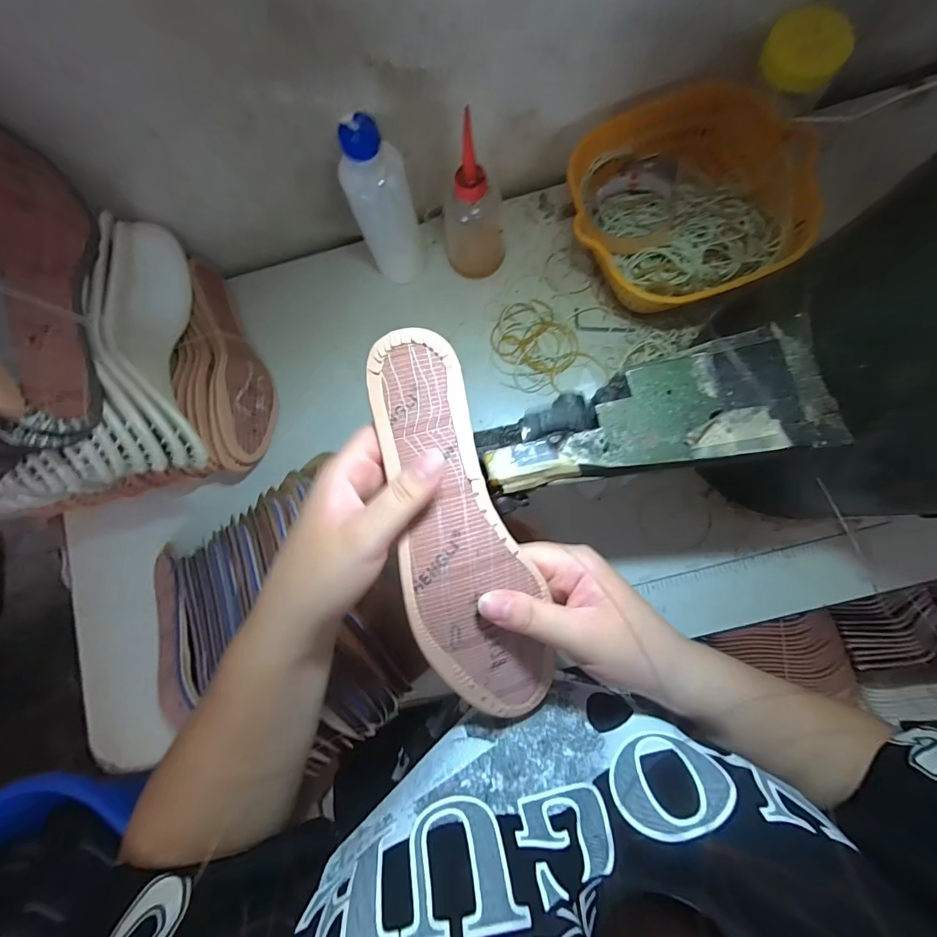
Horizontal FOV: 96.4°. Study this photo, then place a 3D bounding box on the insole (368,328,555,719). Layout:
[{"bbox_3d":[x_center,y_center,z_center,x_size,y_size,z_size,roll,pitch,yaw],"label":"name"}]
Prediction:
[{"bbox_3d":[-0.006,0.039,0.246,0.069,0.032,0.236,-15,93,3],"label":"insole"}]

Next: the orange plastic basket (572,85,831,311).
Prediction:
[{"bbox_3d":[0.215,-0.258,0.431,0.213,0.087,0.205,-1,83,5],"label":"orange plastic basket"}]

